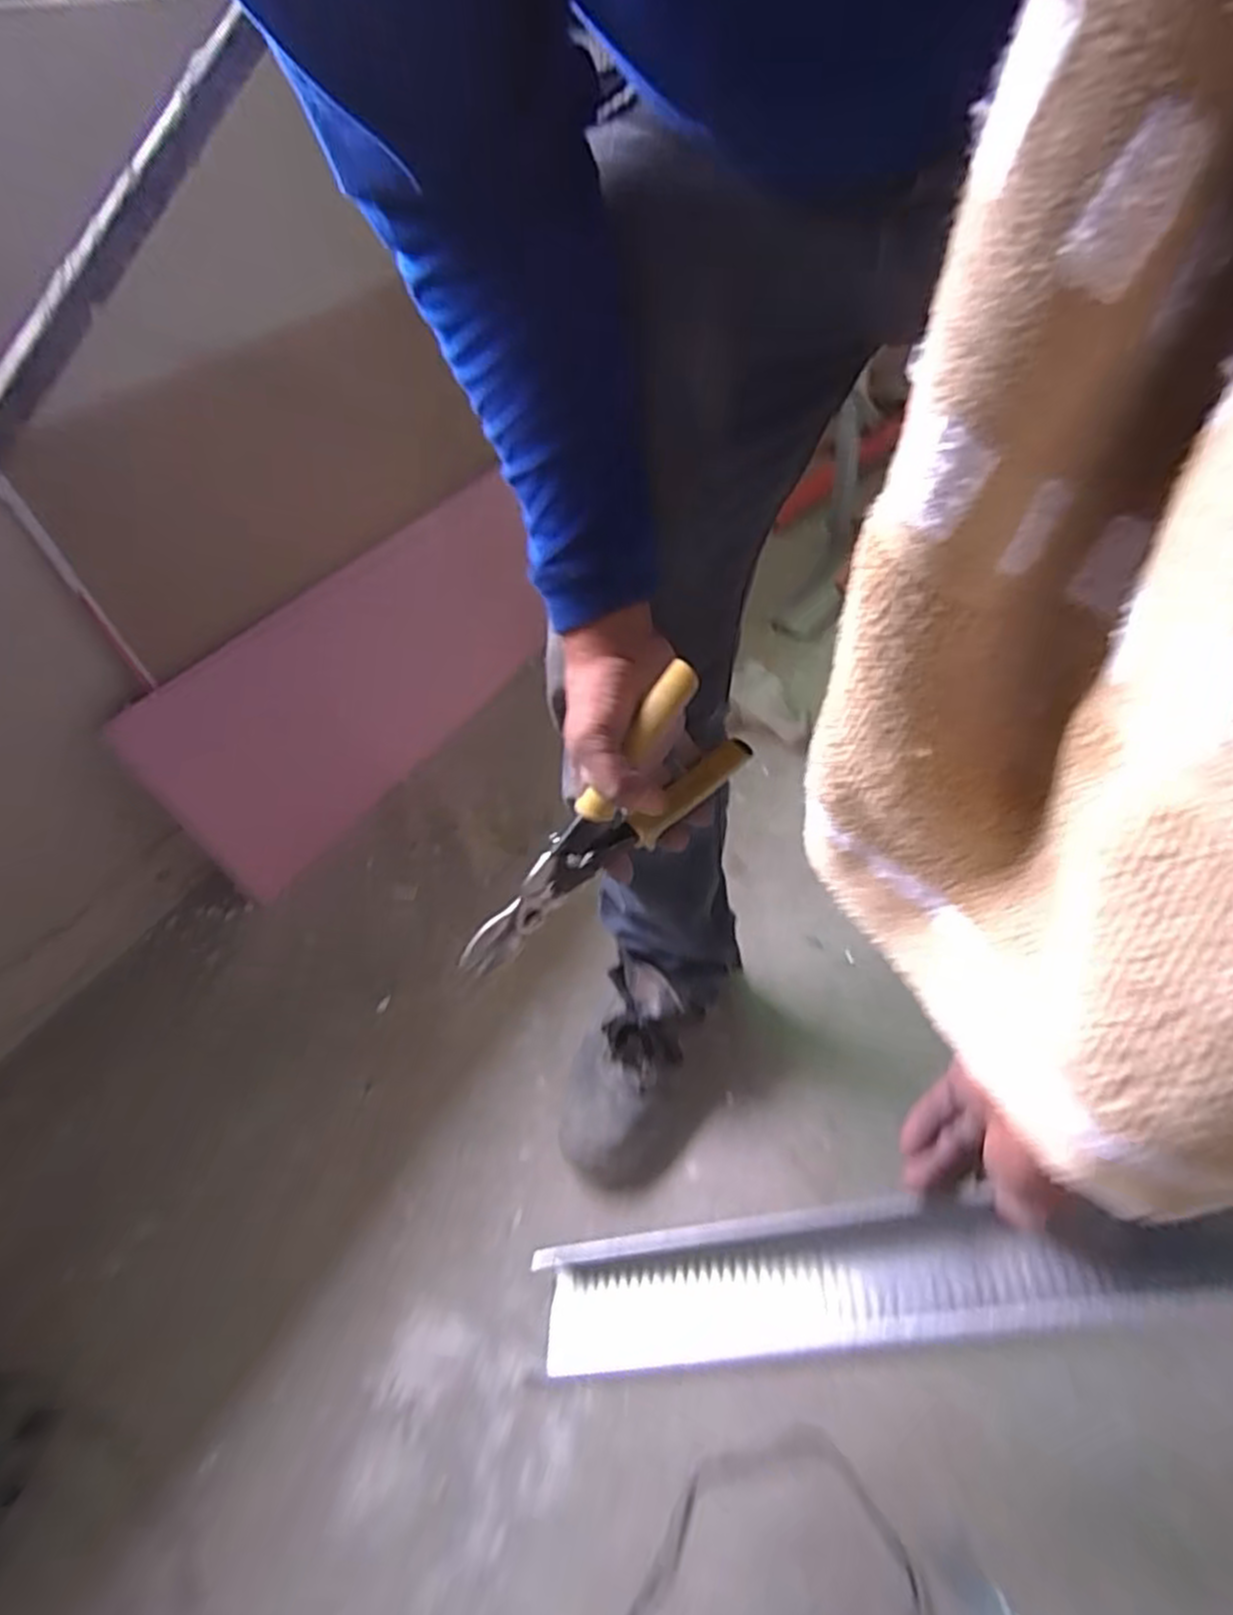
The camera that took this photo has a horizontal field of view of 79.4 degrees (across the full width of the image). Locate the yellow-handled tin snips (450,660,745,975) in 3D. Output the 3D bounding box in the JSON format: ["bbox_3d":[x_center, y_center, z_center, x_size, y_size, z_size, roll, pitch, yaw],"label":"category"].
[{"bbox_3d":[-0.006,0.023,0.476,0.230,0.111,0.030,-50,50,10],"label":"yellow-handled tin snips"}]

